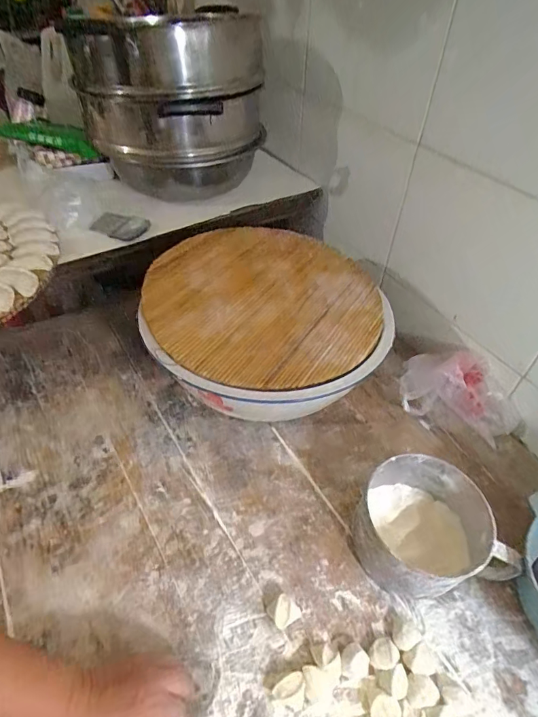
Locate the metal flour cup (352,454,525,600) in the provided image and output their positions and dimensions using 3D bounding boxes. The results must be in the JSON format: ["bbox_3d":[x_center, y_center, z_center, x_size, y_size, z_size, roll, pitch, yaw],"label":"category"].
[{"bbox_3d":[0.185,0.202,0.518,0.156,0.087,0.145,1,47,-1],"label":"metal flour cup"}]

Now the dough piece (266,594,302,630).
[{"bbox_3d":[0.017,0.282,0.478,0.031,0.019,0.029,-26,53,-24],"label":"dough piece"}]

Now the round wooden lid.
[{"bbox_3d":[-0.007,-0.098,0.656,0.346,0.023,0.351,1,47,-1],"label":"round wooden lid"}]

